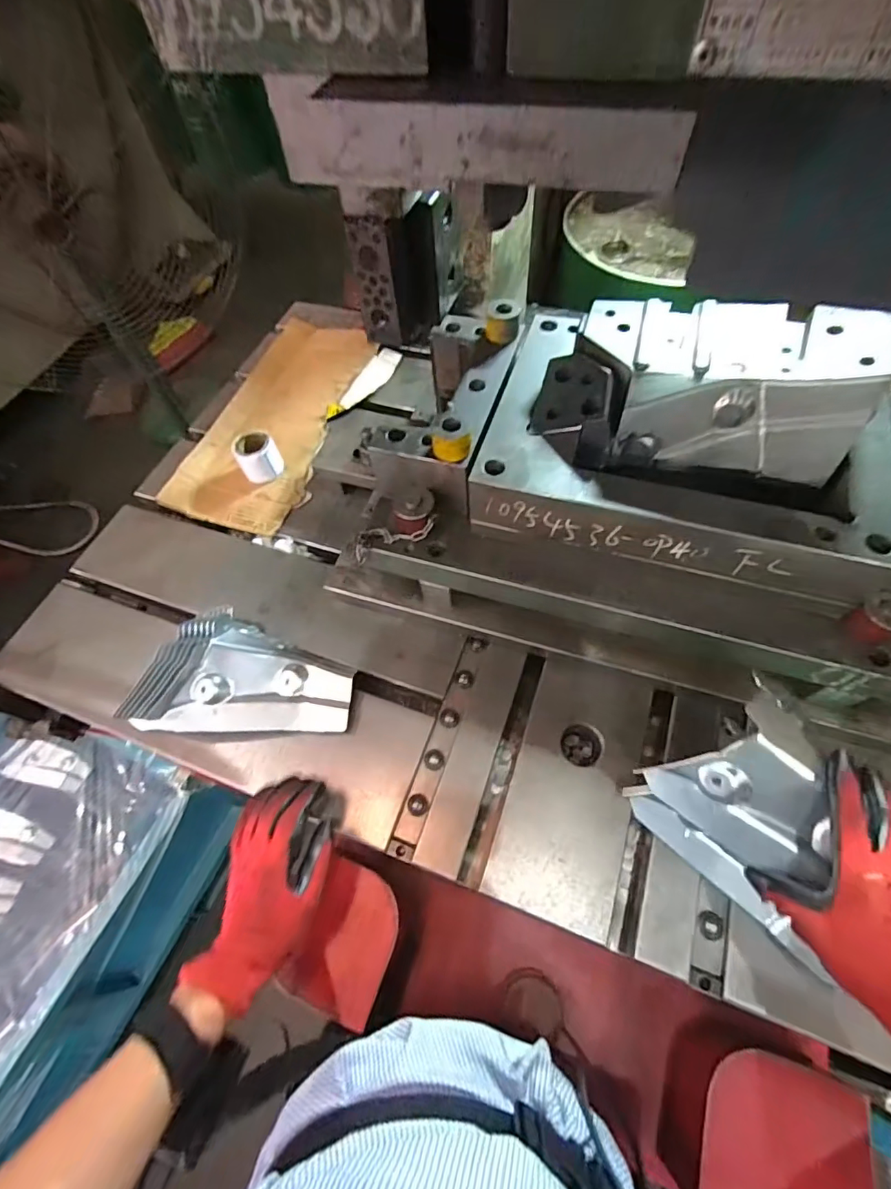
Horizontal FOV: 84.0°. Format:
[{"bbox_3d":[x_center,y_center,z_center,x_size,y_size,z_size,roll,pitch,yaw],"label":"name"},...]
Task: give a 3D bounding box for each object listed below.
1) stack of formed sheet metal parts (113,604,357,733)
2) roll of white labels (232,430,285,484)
[{"bbox_3d":[-0.243,0.088,0.590,0.259,0.071,0.146,-3,60,4],"label":"stack of formed sheet metal parts"},{"bbox_3d":[-0.288,-0.210,0.761,0.062,0.054,0.057,11,62,12],"label":"roll of white labels"}]

